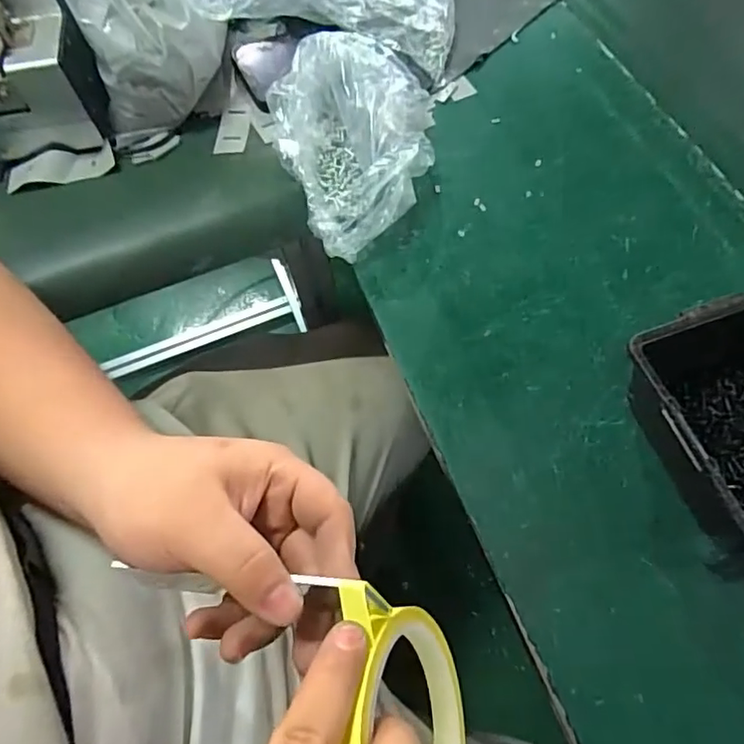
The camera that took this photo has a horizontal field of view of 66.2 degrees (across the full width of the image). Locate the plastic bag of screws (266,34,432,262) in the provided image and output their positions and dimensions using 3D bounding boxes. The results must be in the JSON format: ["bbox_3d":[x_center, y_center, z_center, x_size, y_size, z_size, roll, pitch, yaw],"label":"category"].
[{"bbox_3d":[-0.015,-0.165,0.419,0.122,0.064,0.158,-2,64,1],"label":"plastic bag of screws"}]

